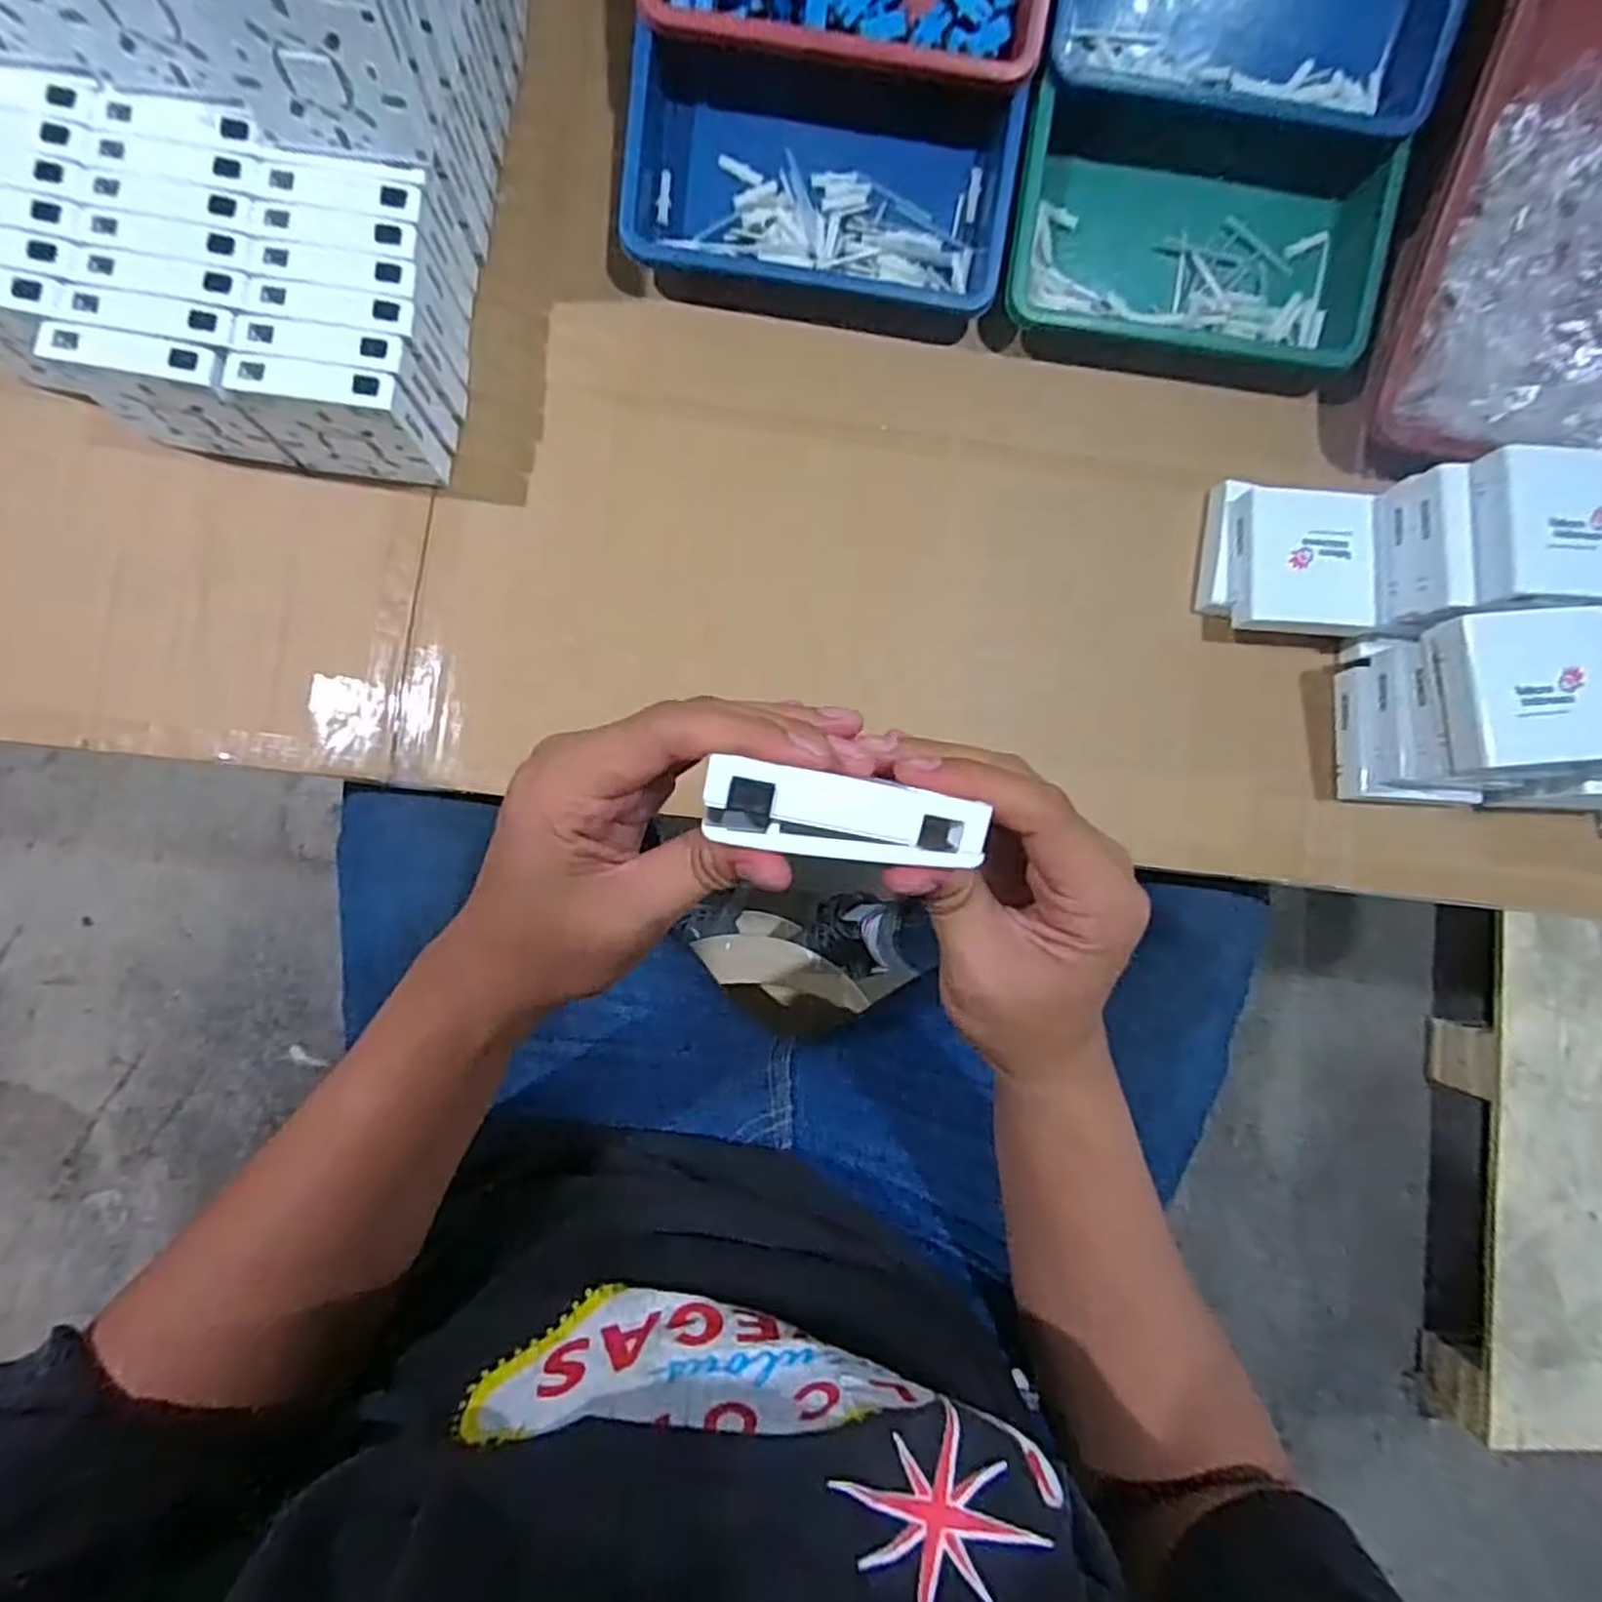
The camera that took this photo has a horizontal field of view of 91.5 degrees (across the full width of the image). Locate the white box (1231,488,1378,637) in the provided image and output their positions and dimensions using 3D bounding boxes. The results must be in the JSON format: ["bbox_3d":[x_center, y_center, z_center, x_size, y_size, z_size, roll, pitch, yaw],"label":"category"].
[{"bbox_3d":[0.318,-0.152,0.495,0.083,0.021,0.086,0,87,-4],"label":"white box"}]

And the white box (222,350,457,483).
[{"bbox_3d":[-0.260,-0.216,0.450,0.087,0.083,0.025,7,86,-4],"label":"white box"}]

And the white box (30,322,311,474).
[{"bbox_3d":[-0.350,-0.227,0.445,0.088,0.085,0.025,7,86,-4],"label":"white box"}]

